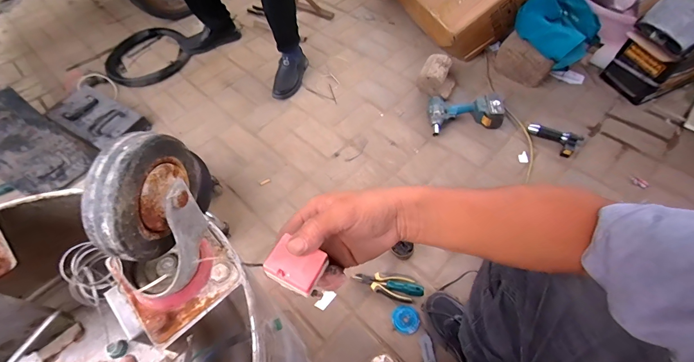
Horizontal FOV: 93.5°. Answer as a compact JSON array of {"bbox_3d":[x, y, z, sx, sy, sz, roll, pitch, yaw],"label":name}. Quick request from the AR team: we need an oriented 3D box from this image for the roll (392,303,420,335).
[{"bbox_3d":[0.146,0.341,0.805,0.062,0.010,0.069,-36,61,-17],"label":"roll"}]

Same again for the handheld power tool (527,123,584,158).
[{"bbox_3d":[0.681,-0.145,1.086,0.158,0.057,0.064,36,66,24],"label":"handheld power tool"}]

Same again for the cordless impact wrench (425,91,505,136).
[{"bbox_3d":[0.409,-0.248,1.141,0.243,0.094,0.144,-6,57,1],"label":"cordless impact wrench"}]

